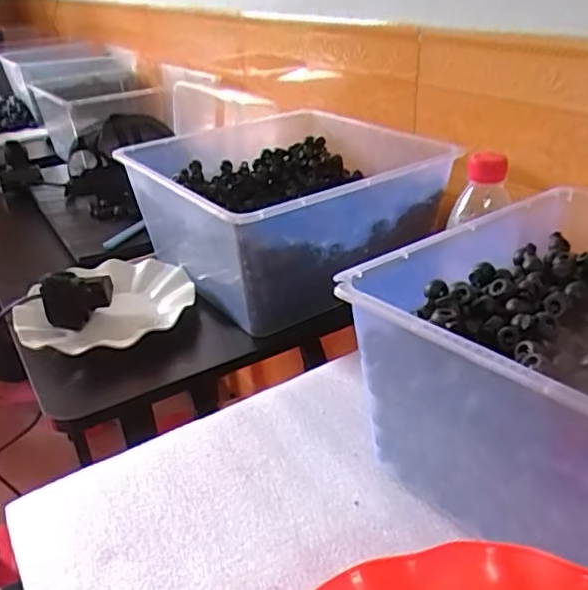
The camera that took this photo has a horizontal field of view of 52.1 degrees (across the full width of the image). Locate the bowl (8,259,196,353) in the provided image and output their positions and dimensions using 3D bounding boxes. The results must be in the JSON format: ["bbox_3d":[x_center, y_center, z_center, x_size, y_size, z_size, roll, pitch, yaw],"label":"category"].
[{"bbox_3d":[-0.205,0.012,0.660,0.183,0.034,0.172,-3,30,2],"label":"bowl"}]

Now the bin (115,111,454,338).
[{"bbox_3d":[-0.018,-0.115,0.745,0.312,0.138,0.321,-22,34,-28],"label":"bin"}]

